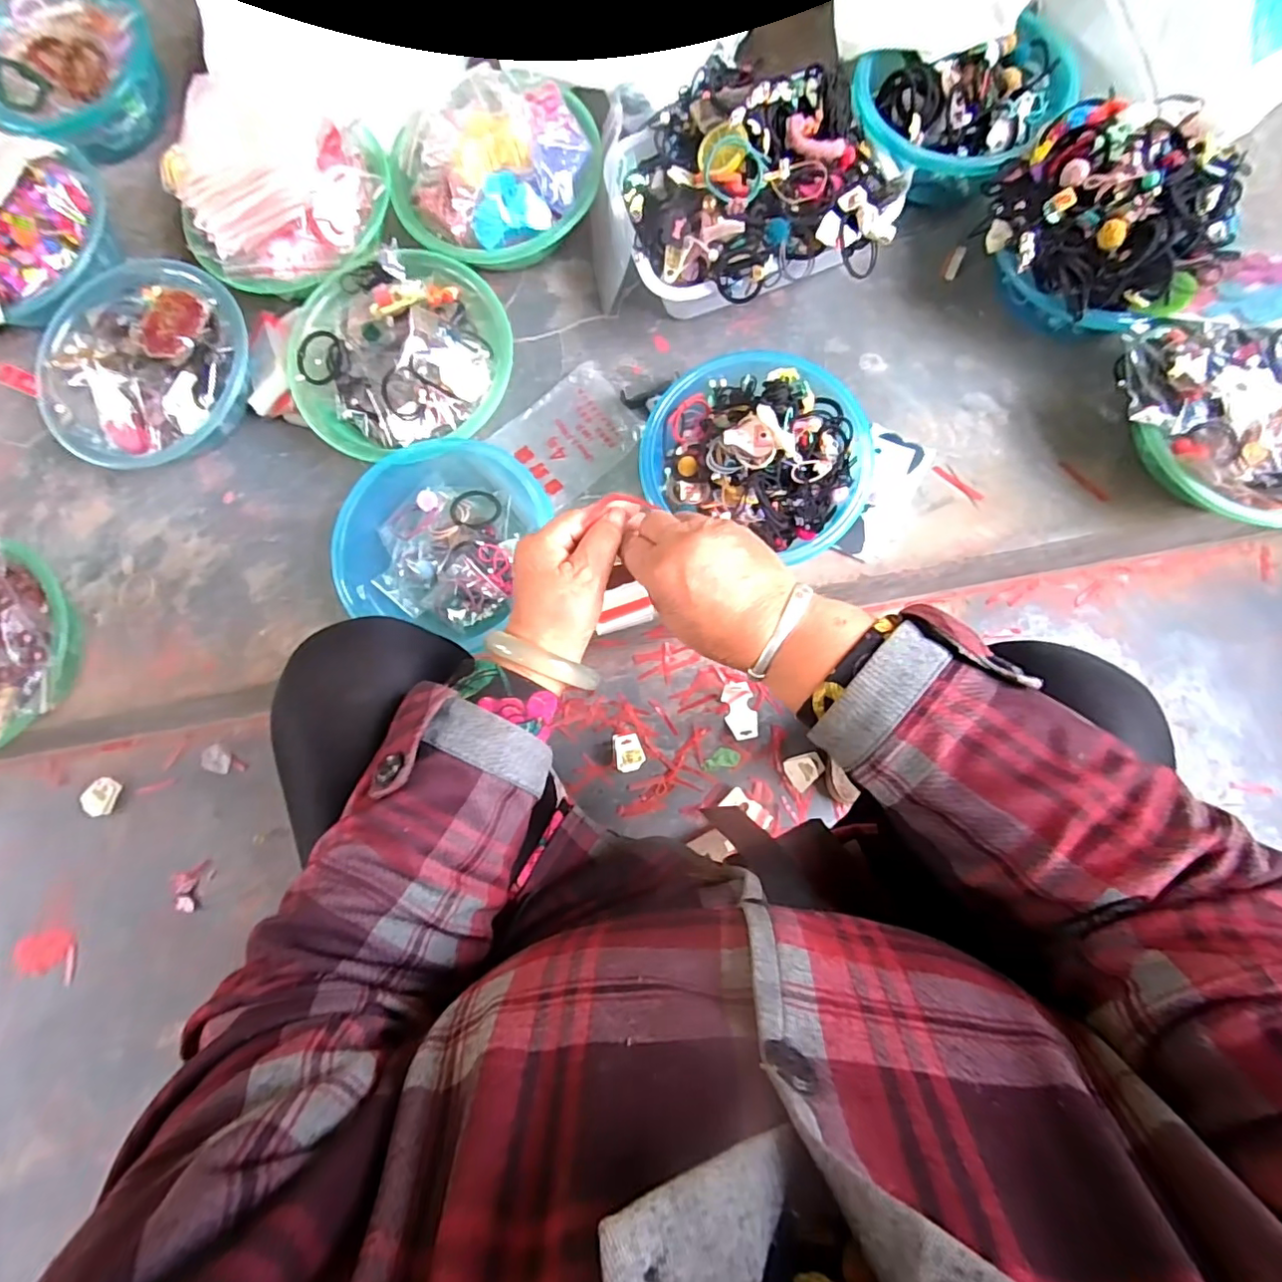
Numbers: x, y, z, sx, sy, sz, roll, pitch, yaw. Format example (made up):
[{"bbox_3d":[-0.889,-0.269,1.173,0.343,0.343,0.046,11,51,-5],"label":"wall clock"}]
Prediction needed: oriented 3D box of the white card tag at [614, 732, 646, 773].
[{"bbox_3d":[-0.015,0.151,0.773,0.038,0.007,0.050,-5,89,-20],"label":"white card tag"}]

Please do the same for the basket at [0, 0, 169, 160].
[{"bbox_3d":[-0.719,-0.727,0.728,0.211,0.096,0.204,-43,81,-5],"label":"basket"}]

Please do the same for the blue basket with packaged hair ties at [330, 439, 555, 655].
[{"bbox_3d":[-0.209,-0.106,0.610,0.180,0.072,0.202,26,83,6],"label":"blue basket with packaged hair ties"}]

